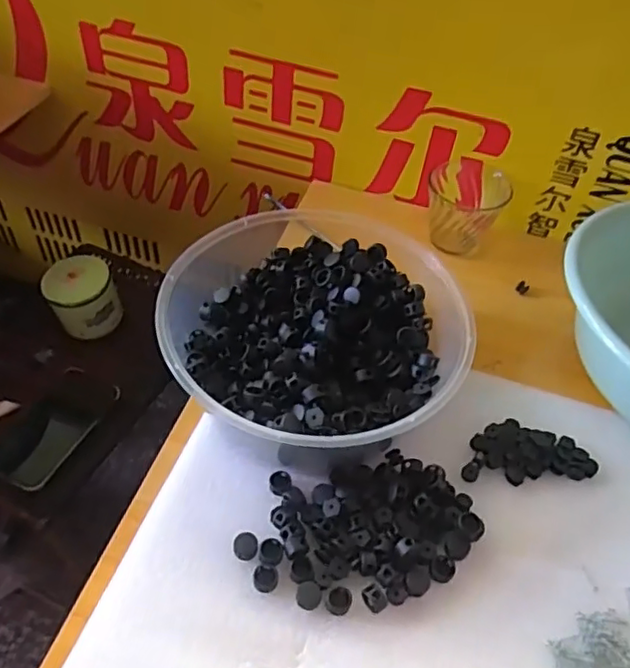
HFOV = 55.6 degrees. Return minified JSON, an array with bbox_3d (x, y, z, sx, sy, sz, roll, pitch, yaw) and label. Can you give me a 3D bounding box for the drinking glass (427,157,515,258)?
[{"bbox_3d":[0.165,-0.141,0.663,0.081,0.077,0.082,2,51,-2],"label":"drinking glass"}]

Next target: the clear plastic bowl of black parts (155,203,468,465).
[{"bbox_3d":[-0.003,0.003,0.509,0.241,0.084,0.229,2,51,-2],"label":"clear plastic bowl of black parts"}]

